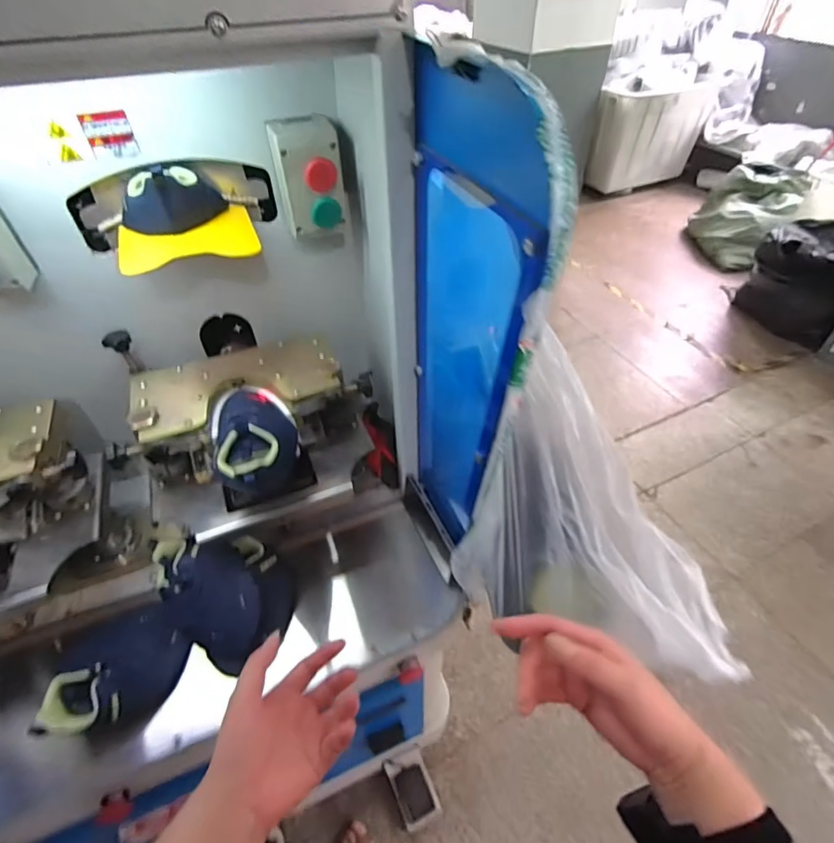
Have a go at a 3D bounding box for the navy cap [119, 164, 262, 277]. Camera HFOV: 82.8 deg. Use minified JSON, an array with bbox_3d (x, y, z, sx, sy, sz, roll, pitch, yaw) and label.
[{"bbox_3d":[-0.278,-0.246,0.554,0.151,0.087,0.127,-19,49,-16],"label":"navy cap"}]

